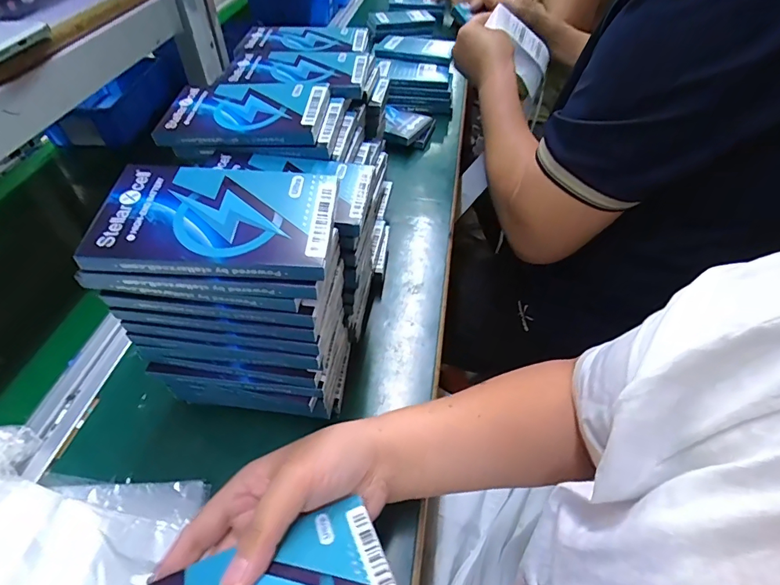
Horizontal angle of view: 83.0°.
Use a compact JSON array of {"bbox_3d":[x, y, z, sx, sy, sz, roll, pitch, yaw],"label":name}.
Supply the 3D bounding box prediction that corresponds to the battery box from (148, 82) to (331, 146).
[{"bbox_3d":[-0.123,-0.153,0.375,0.131,0.022,0.075,3,48,4],"label":"battery box"}]

